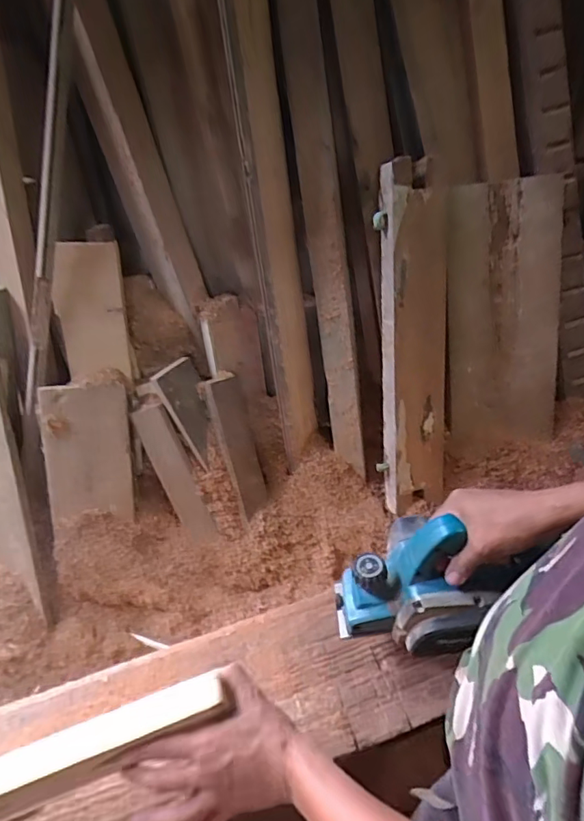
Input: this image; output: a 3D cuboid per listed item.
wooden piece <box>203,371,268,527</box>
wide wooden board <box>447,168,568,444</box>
[{"bbox_3d":[-0.134,0.091,1.303,0.091,0.374,0.051,-16,5,-13],"label":"wooden piece"},{"bbox_3d":[0.517,-0.219,1.277,0.302,0.628,0.026,-12,22,-11],"label":"wide wooden board"}]

